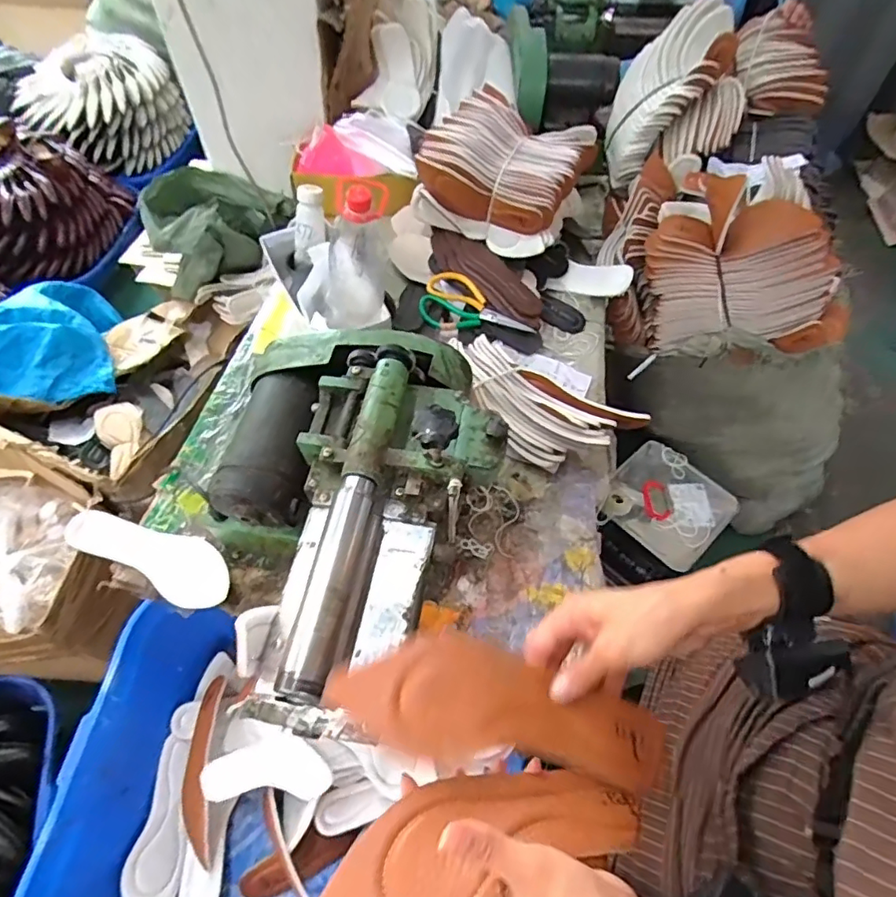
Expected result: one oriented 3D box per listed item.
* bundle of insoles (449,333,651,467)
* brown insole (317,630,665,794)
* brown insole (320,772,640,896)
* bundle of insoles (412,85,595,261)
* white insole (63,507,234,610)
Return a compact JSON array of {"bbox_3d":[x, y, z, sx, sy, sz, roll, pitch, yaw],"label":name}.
[{"bbox_3d":[0.117,-0.067,0.792,0.303,0.073,0.129,29,60,16],"label":"bundle of insoles"},{"bbox_3d":[0.037,0.178,0.376,0.228,0.018,0.074,15,57,-4],"label":"brown insole"},{"bbox_3d":[0.022,0.232,0.326,0.206,0.032,0.073,-8,56,-25],"label":"brown insole"},{"bbox_3d":[0.104,-0.495,0.972,0.254,0.148,0.254,22,58,12],"label":"bundle of insoles"},{"bbox_3d":[-0.379,0.133,0.712,0.233,0.018,0.078,23,58,12],"label":"white insole"}]

